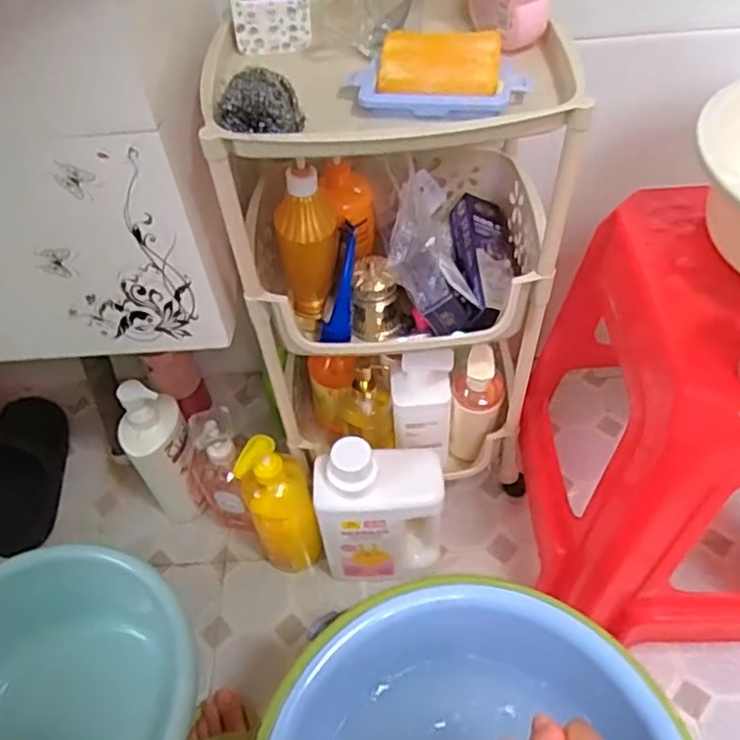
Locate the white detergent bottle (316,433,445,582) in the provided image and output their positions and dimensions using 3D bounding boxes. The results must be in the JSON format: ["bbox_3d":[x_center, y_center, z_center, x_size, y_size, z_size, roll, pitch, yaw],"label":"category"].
[{"bbox_3d":[0.015,0.173,0.797,0.144,0.231,0.072,-5,50,1],"label":"white detergent bottle"}]

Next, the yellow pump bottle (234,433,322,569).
[{"bbox_3d":[-0.109,0.180,0.823,0.078,0.268,0.062,-14,50,-7],"label":"yellow pump bottle"}]

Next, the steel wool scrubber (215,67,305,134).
[{"bbox_3d":[-0.089,-0.208,0.517,0.060,0.047,0.041,2,50,7],"label":"steel wool scrubber"}]

